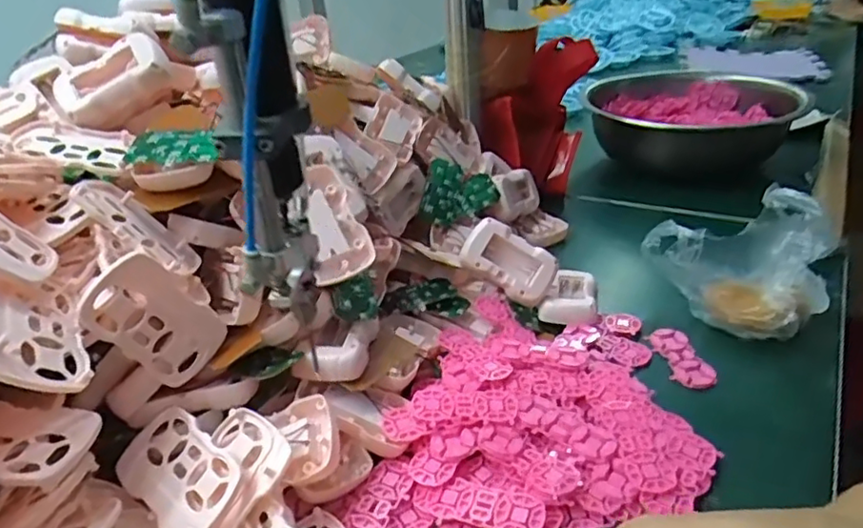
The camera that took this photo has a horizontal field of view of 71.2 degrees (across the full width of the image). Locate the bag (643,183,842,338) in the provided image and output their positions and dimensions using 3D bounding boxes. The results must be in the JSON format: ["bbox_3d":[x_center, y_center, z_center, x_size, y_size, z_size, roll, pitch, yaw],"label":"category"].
[{"bbox_3d":[0.285,-0.005,0.564,0.153,0.097,0.136,13,33,29],"label":"bag"}]

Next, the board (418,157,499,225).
[{"bbox_3d":[0.031,-0.073,0.655,0.081,0.069,0.011,13,-10,-16],"label":"board"}]

